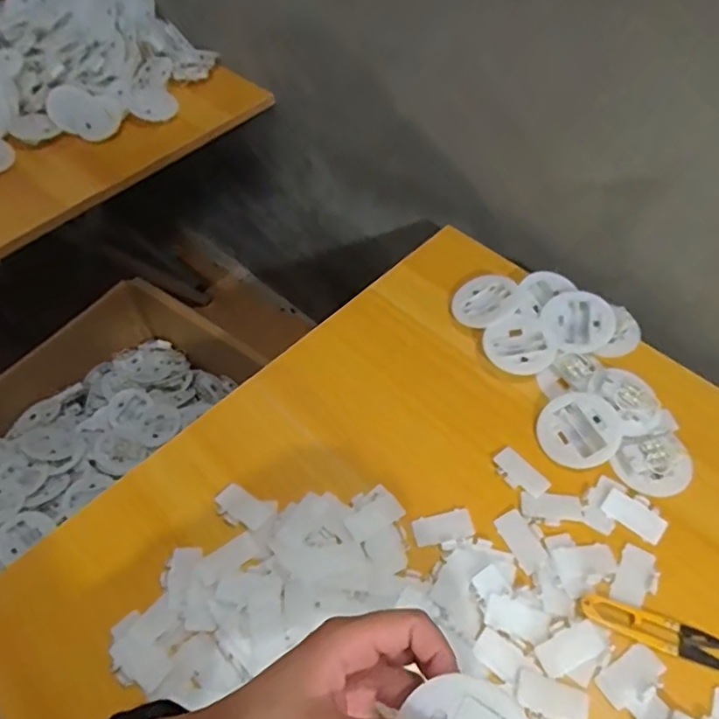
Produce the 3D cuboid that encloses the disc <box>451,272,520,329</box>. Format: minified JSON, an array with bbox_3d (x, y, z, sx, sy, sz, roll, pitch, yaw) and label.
[{"bbox_3d":[0.129,-0.061,0.584,0.070,0.007,0.057,-31,59,-4],"label":"disc"}]

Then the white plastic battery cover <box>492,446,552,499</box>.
[{"bbox_3d":[0.137,0.097,0.489,0.028,0.004,0.048,-37,62,-21],"label":"white plastic battery cover"}]

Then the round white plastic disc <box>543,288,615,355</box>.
[{"bbox_3d":[0.212,-0.038,0.556,0.063,0.014,0.069,-7,62,14],"label":"round white plastic disc"}]

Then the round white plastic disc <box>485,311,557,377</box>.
[{"bbox_3d":[0.153,-0.014,0.552,0.062,0.008,0.063,-2,62,4],"label":"round white plastic disc"}]

